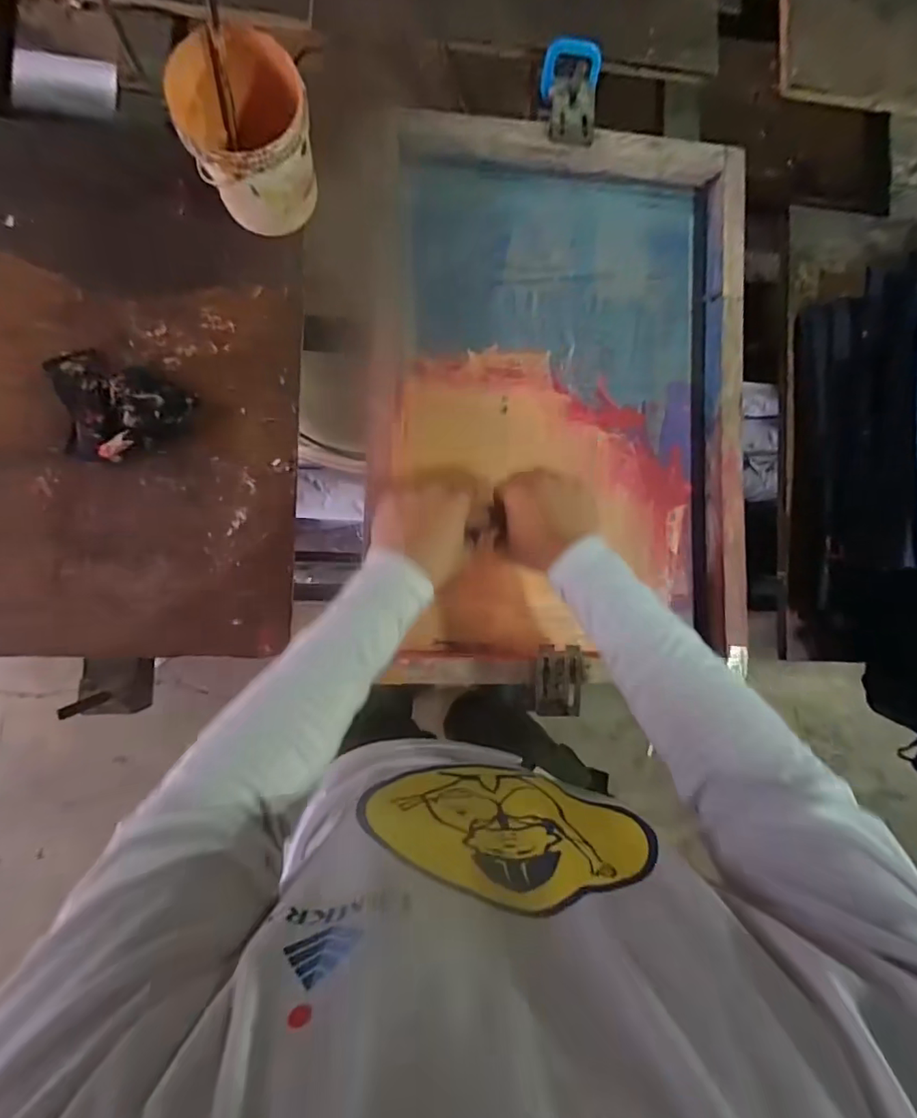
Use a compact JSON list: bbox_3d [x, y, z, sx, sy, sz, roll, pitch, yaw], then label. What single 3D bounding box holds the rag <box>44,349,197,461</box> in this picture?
[{"bbox_3d":[-0.380,-0.163,0.546,0.155,0.032,0.114,20,85,-7],"label":"rag"}]

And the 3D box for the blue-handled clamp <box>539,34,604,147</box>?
[{"bbox_3d":[0.137,-0.558,0.615,0.066,0.046,0.130,0,87,-8],"label":"blue-handled clamp"}]

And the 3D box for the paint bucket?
[{"bbox_3d":[-0.218,-0.434,0.537,0.120,0.130,0.132,-27,92,-9],"label":"paint bucket"}]

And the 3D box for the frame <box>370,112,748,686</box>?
[{"bbox_3d":[0.124,-0.193,0.608,0.432,0.060,0.632,1,87,-8],"label":"frame"}]

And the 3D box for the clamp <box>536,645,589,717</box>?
[{"bbox_3d":[0.116,0.138,0.576,0.054,0.023,0.078,2,87,-8],"label":"clamp"}]

